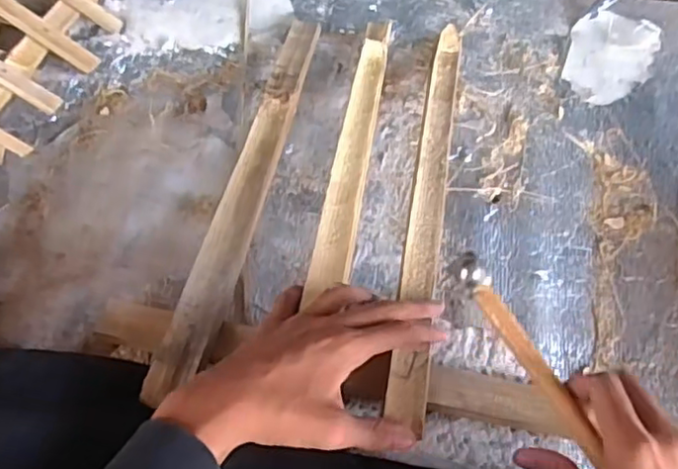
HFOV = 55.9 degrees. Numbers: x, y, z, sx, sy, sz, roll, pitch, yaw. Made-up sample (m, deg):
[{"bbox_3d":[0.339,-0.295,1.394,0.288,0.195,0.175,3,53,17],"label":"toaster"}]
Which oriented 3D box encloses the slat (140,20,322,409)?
[{"bbox_3d":[-0.082,-0.066,0.619,0.039,0.011,0.505,10,49,4],"label":"slat"}]

